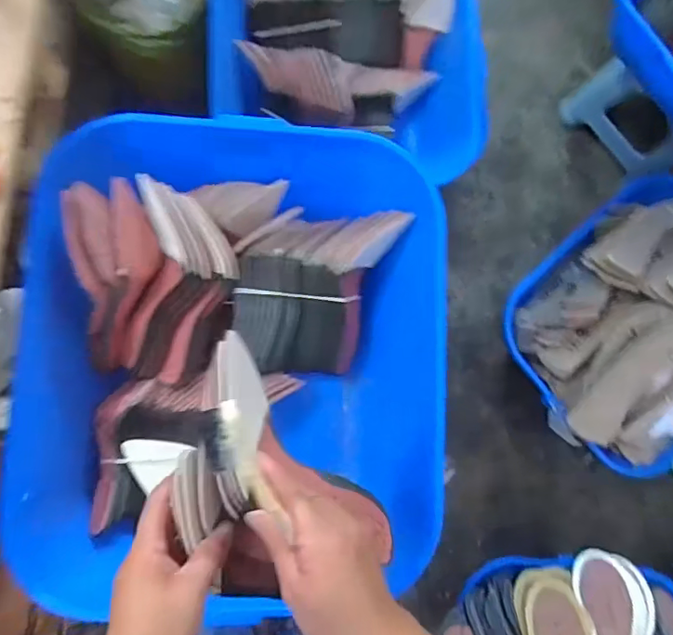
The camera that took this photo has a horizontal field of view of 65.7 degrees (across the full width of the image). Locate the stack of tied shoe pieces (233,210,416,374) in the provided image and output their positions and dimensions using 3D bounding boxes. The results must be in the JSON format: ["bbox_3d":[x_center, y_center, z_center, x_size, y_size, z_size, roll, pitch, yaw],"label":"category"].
[{"bbox_3d":[-0.024,-0.030,0.751,0.230,0.087,0.224,1,84,-6],"label":"stack of tied shoe pieces"}]

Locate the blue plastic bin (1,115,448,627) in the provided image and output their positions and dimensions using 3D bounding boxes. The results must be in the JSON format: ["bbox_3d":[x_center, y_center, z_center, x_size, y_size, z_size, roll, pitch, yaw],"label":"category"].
[{"bbox_3d":[-0.126,0.042,0.721,0.508,0.203,0.574,1,84,-6],"label":"blue plastic bin"}]

